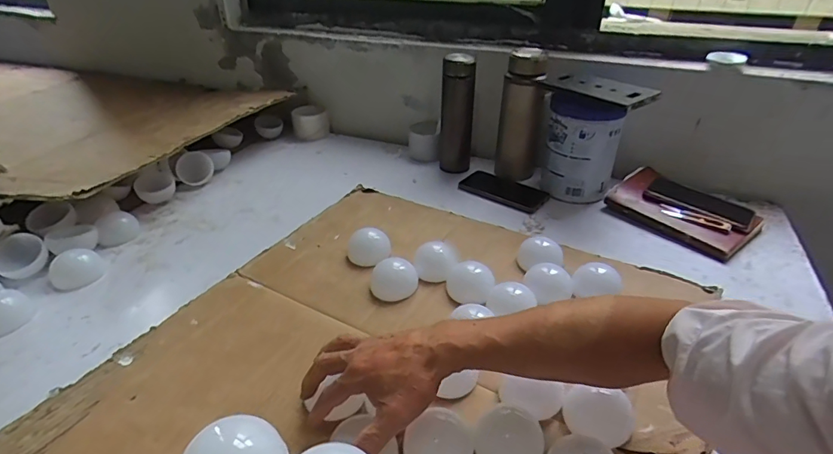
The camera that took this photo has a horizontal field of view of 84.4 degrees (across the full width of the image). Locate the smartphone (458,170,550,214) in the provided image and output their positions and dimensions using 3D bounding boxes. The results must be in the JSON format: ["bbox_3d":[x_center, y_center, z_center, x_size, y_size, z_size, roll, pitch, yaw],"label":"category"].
[{"bbox_3d":[0.164,-0.070,0.875,0.160,0.016,0.079,25,40,34],"label":"smartphone"}]

